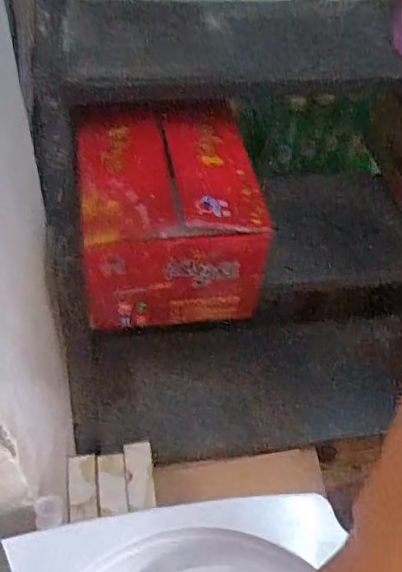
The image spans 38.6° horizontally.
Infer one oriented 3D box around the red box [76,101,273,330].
[{"bbox_3d":[-0.047,-0.093,0.817,0.236,0.191,0.214,-5,51,-10],"label":"red box"}]

